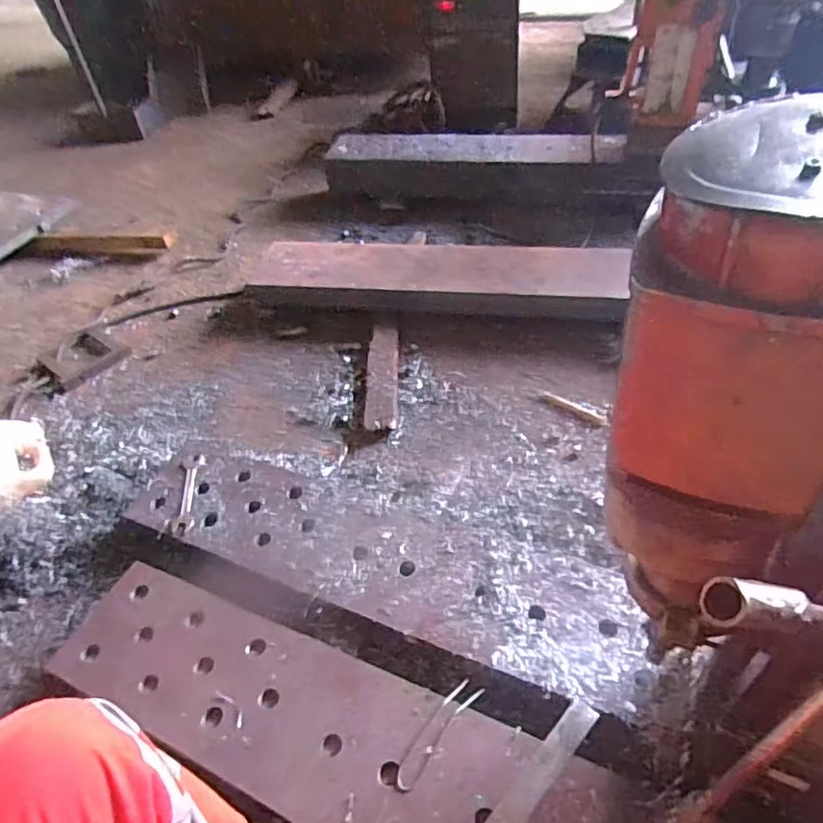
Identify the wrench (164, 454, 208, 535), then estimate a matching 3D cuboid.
[{"bbox_3d":[-0.392,0.140,1.052,0.047,0.009,0.175,-7,45,0],"label":"wrench"}]

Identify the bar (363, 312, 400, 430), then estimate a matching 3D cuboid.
[{"bbox_3d":[-0.064,-0.088,1.332,0.070,0.036,0.348,-3,46,4],"label":"bar"}]

